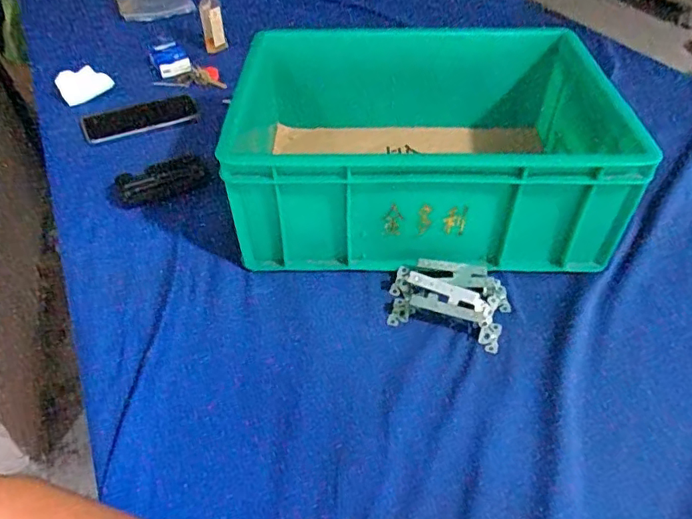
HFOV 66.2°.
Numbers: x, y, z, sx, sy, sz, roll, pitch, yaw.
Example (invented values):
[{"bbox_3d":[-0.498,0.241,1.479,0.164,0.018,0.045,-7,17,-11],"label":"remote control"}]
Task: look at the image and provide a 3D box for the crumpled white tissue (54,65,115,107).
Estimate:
[{"bbox_3d":[-0.410,-0.274,0.837,0.075,0.048,0.034,-33,52,-29],"label":"crumpled white tissue"}]

